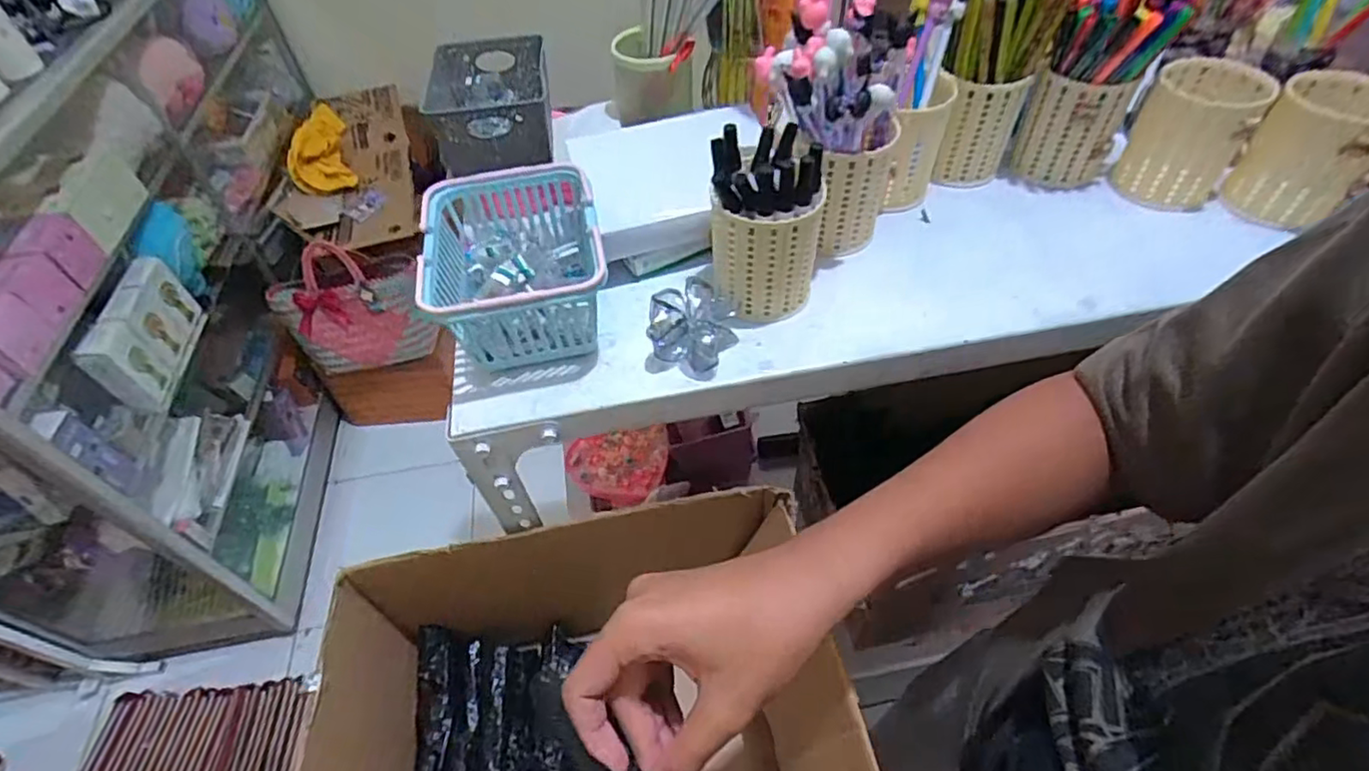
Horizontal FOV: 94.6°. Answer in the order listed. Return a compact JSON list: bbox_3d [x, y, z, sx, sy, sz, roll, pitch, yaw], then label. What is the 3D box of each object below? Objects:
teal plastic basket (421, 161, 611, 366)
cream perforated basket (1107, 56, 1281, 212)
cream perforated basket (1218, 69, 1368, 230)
[{"bbox_3d":[-0.127,-0.093,0.496,0.129,0.078,0.159,-11,51,-5],"label":"teal plastic basket"},{"bbox_3d":[0.457,-0.228,0.577,0.086,0.098,0.086,29,58,24],"label":"cream perforated basket"},{"bbox_3d":[0.536,-0.200,0.540,0.093,0.094,0.084,-34,57,-22],"label":"cream perforated basket"}]

